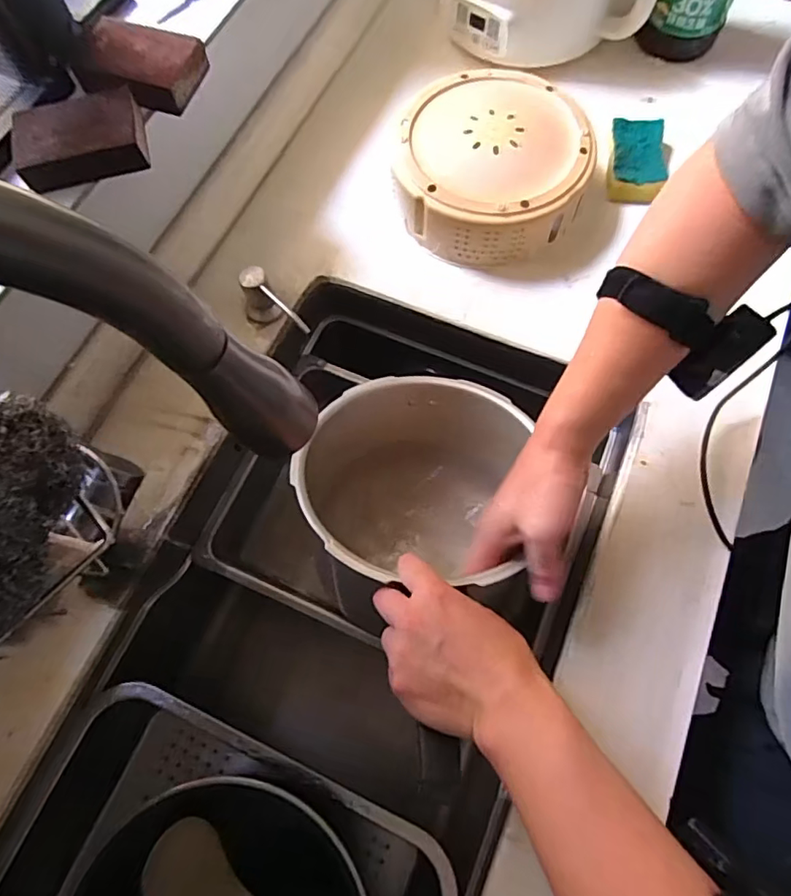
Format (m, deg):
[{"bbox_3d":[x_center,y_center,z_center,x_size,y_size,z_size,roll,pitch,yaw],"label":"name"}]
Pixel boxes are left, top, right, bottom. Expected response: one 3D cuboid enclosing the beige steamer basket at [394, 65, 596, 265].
[{"bbox_3d":[0.101,-0.301,0.573,0.192,0.075,0.195,5,70,4],"label":"beige steamer basket"}]

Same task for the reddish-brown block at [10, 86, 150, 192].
[{"bbox_3d":[-0.254,-0.251,0.432,0.098,0.028,0.062,-18,71,-5],"label":"reddish-brown block"}]

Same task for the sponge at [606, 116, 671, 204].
[{"bbox_3d":[0.275,-0.323,0.597,0.068,0.027,0.095,9,71,5],"label":"sponge"}]

